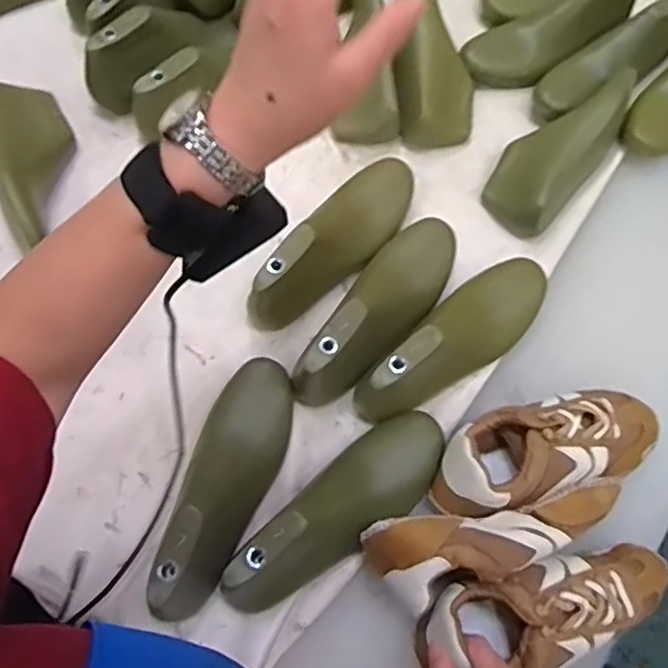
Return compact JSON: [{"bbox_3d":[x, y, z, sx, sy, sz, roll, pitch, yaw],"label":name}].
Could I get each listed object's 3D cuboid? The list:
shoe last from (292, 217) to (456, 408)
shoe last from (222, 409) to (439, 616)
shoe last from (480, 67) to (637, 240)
[{"bbox_3d":[0.052,-0.035,0.624,0.078,0.072,0.246,32,71,9],"label":"shoe last"},{"bbox_3d":[0.009,0.153,0.541,0.237,0.068,0.078,-40,76,-16],"label":"shoe last"},{"bbox_3d":[0.268,-0.217,0.727,0.094,0.067,0.236,43,85,13],"label":"shoe last"}]

